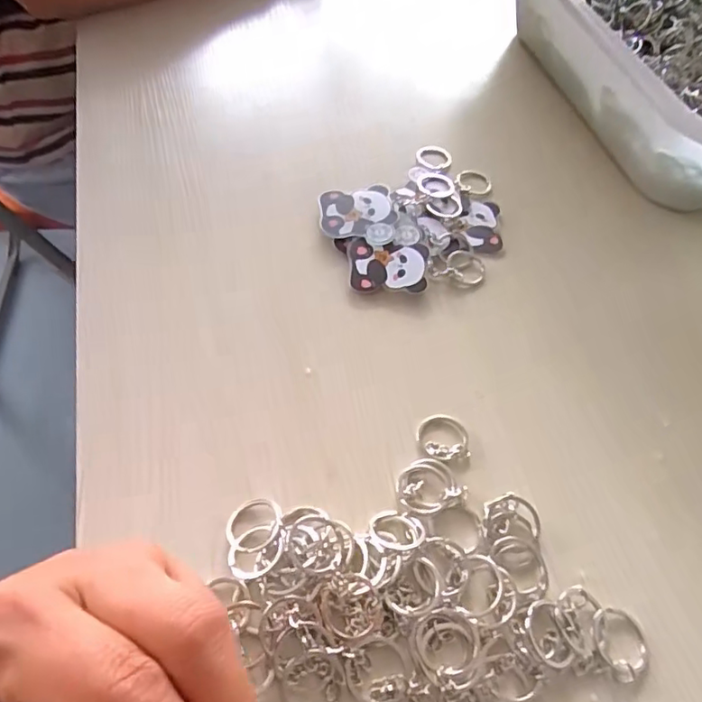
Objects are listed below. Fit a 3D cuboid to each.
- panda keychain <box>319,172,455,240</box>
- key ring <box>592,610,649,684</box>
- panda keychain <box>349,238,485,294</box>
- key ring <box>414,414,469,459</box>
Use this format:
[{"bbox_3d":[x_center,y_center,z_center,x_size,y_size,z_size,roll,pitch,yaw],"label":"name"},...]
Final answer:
[{"bbox_3d":[0.026,-0.097,0.363,0.098,0.008,0.041,-17,58,-15],"label":"panda keychain"},{"bbox_3d":[0.110,0.119,0.229,0.021,0.004,0.025,-25,61,-20],"label":"key ring"},{"bbox_3d":[0.040,-0.050,0.336,0.080,0.008,0.036,4,55,-1],"label":"panda keychain"},{"bbox_3d":[0.045,0.042,0.278,0.024,0.004,0.024,-4,56,-7],"label":"key ring"}]

